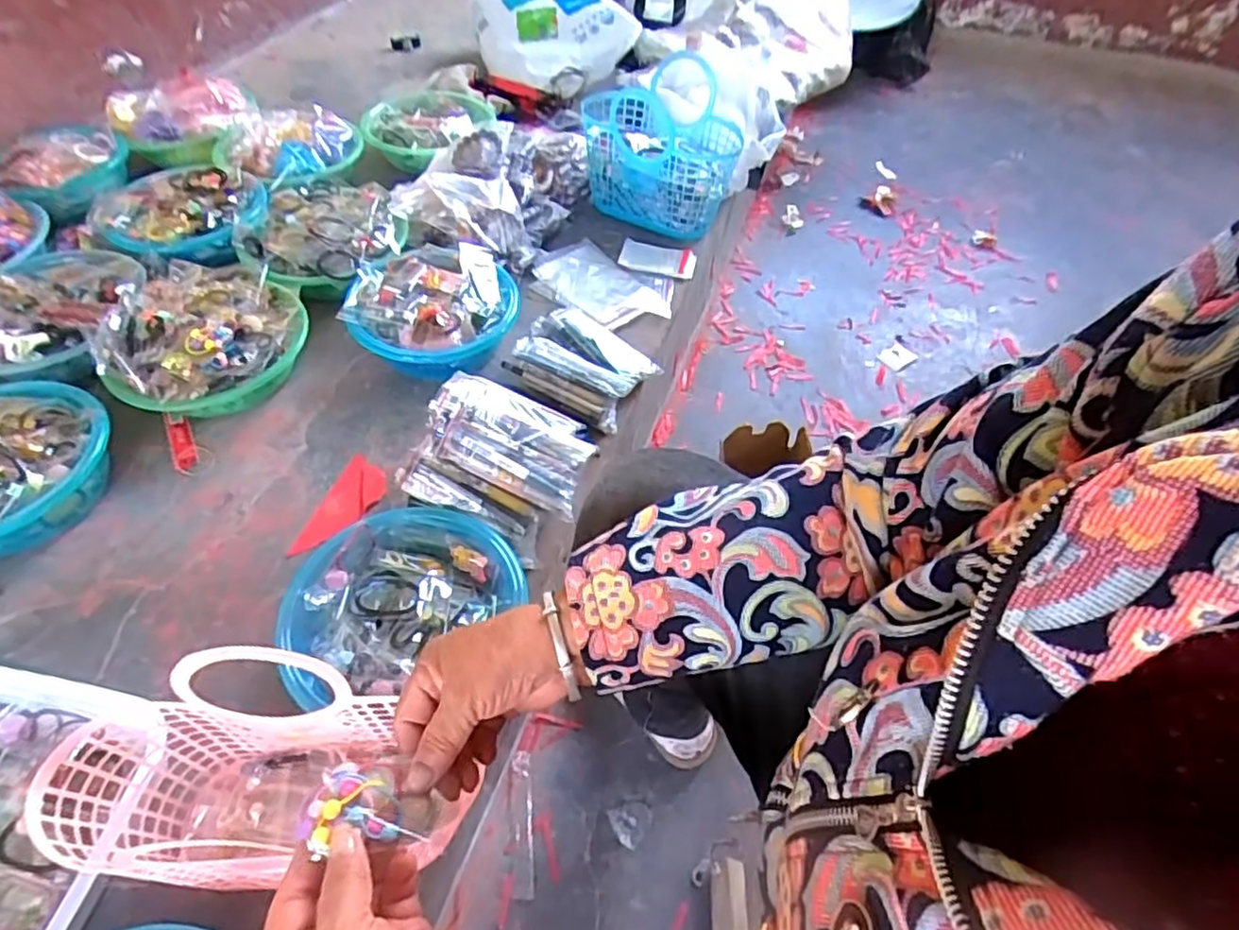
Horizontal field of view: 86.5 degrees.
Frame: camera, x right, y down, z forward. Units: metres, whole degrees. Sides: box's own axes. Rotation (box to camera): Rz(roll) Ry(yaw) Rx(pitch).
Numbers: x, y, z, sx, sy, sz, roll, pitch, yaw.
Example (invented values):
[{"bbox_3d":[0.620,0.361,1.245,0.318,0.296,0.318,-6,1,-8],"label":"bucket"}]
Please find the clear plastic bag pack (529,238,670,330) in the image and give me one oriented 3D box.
[{"bbox_3d":[-0.027,-0.286,1.041,0.218,0.016,0.170,27,56,17],"label":"clear plastic bag pack"}]

